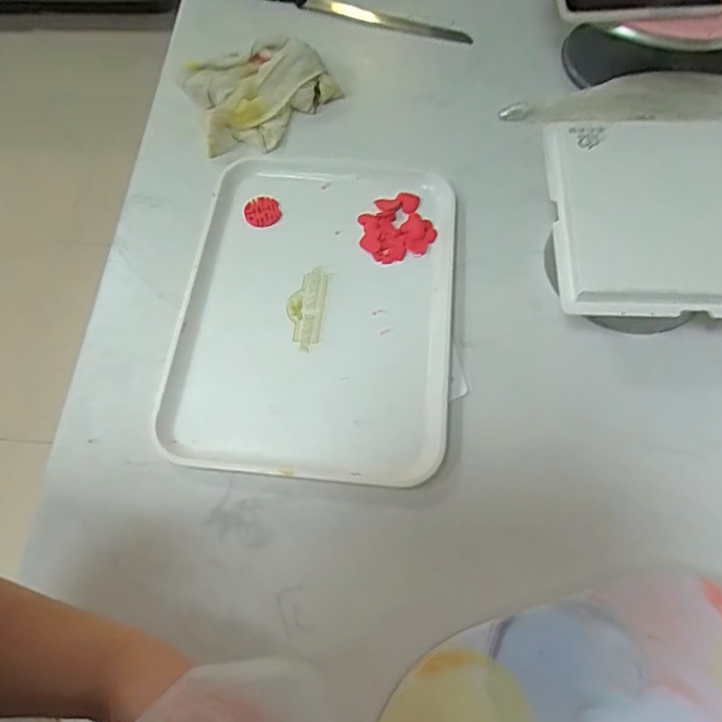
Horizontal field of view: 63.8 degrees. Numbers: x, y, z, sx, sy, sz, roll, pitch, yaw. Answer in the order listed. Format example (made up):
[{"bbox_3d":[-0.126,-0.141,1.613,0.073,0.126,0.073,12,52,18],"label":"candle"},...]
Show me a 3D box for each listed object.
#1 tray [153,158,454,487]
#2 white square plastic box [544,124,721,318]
[{"bbox_3d":[-0.045,-0.058,0.601,0.275,0.026,0.367,5,65,4],"label":"tray"},{"bbox_3d":[0.307,-0.144,0.567,0.231,0.023,0.218,2,65,2],"label":"white square plastic box"}]

